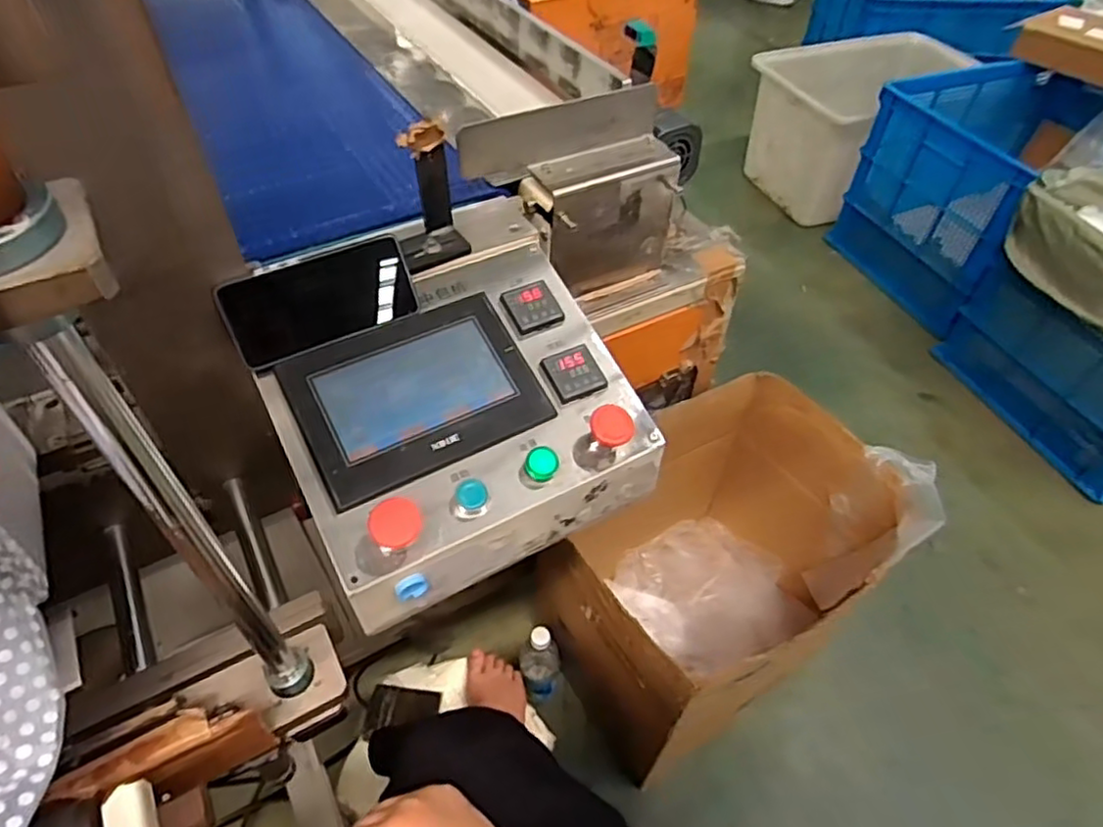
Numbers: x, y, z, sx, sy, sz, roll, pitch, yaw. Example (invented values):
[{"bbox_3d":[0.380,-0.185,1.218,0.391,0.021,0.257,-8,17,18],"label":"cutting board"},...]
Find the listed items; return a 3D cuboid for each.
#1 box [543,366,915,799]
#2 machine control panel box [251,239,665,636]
[{"bbox_3d":[0.246,0.259,1.133,0.493,0.458,0.408,-25,54,-22],"label":"box"},{"bbox_3d":[-0.088,0.005,0.625,0.302,0.133,0.252,-24,54,-21],"label":"machine control panel box"}]

